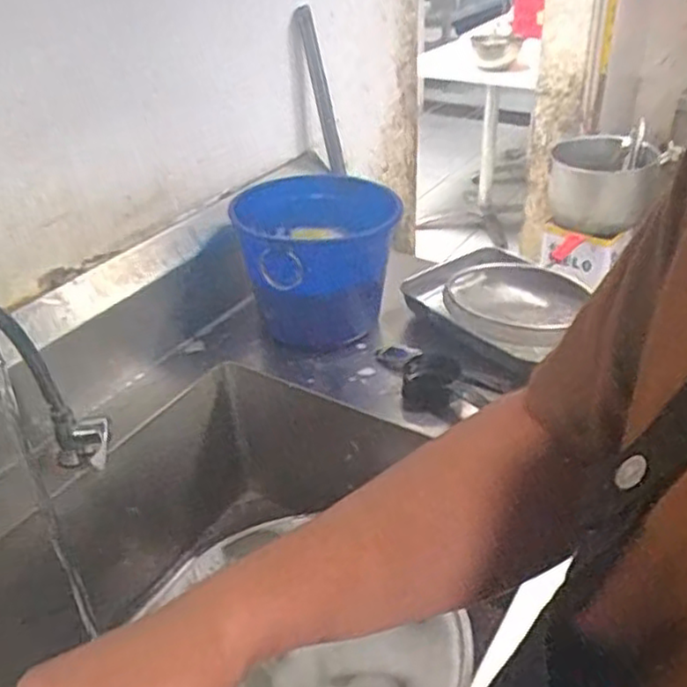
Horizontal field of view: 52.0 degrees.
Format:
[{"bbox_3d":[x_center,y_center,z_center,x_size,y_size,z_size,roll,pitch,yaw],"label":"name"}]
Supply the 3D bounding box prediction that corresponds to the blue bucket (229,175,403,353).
[{"bbox_3d":[-0.042,-0.107,0.953,0.179,0.177,0.184,-2,34,1],"label":"blue bucket"}]

